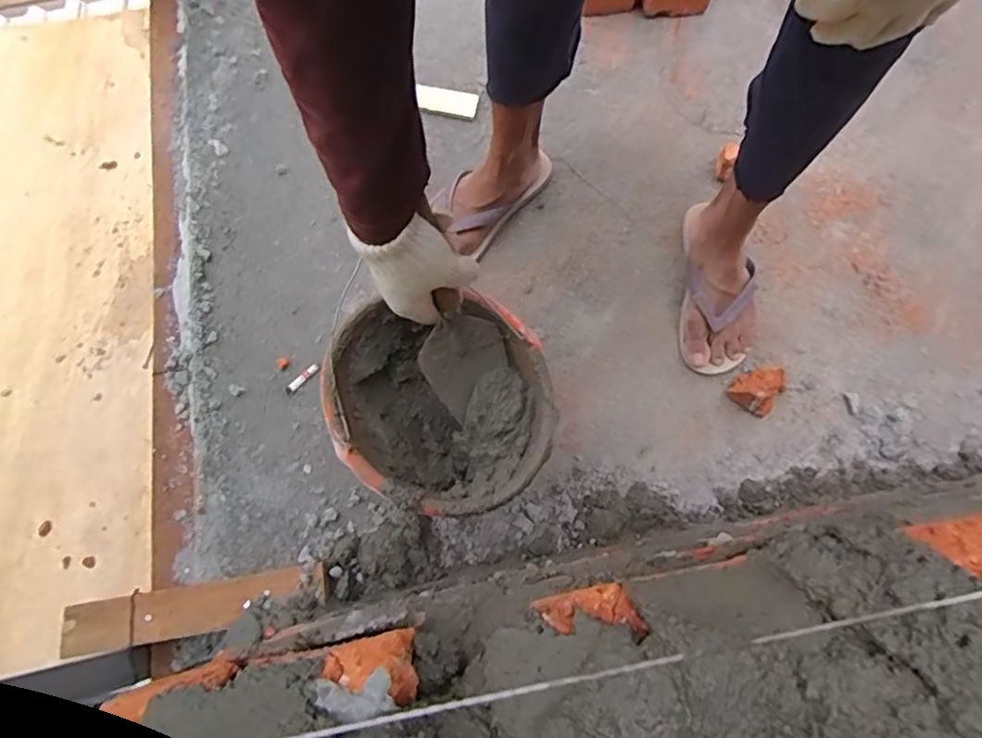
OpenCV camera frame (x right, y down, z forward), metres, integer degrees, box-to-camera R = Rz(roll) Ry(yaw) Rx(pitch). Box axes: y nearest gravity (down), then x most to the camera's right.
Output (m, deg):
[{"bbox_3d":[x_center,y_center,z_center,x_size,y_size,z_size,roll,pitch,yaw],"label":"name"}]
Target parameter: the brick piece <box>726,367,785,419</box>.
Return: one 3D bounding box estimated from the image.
[{"bbox_3d":[0.345,0.024,0.760,0.061,0.048,0.060,34,75,10],"label":"brick piece"}]

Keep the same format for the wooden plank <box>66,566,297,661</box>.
[{"bbox_3d":[-0.342,0.268,0.663,0.249,0.016,0.056,-8,59,-9],"label":"wooden plank"}]

